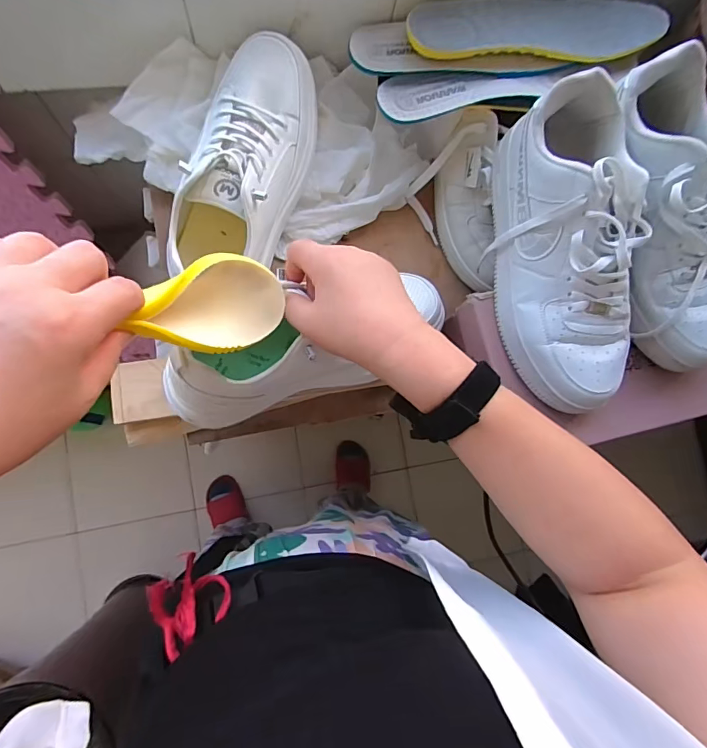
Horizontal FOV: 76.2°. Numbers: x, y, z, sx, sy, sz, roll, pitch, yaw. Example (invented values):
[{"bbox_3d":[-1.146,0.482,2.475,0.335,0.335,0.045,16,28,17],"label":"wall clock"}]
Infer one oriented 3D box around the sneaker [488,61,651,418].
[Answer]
[{"bbox_3d":[0.192,-0.104,0.392,0.098,0.108,0.256,1,84,-7],"label":"sneaker"}]

